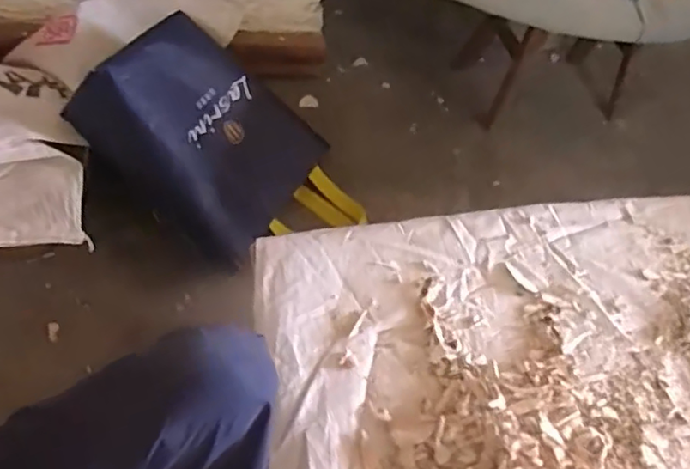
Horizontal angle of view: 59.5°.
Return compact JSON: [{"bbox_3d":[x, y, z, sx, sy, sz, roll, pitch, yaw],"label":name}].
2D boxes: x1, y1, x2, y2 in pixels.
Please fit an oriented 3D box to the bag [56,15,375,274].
[{"bbox_3d":[-0.187,-0.138,0.986,0.424,0.099,0.303,52,54,-18],"label":"bag"}]

